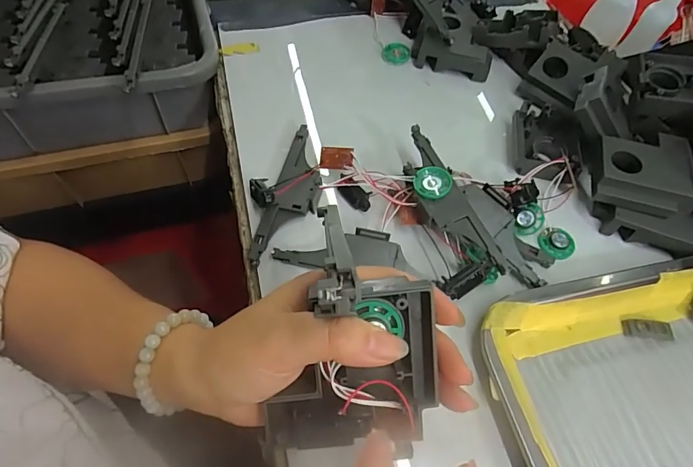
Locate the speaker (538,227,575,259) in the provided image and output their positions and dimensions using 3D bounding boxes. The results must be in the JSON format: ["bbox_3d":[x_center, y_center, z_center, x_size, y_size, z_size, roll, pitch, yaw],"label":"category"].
[{"bbox_3d":[0.173,0.006,0.350,0.028,0.006,0.027,1,58,-2],"label":"speaker"}]

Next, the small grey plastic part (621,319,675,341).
[{"bbox_3d":[0.219,0.069,0.311,0.035,0.006,0.012,7,58,2],"label":"small grey plastic part"}]

